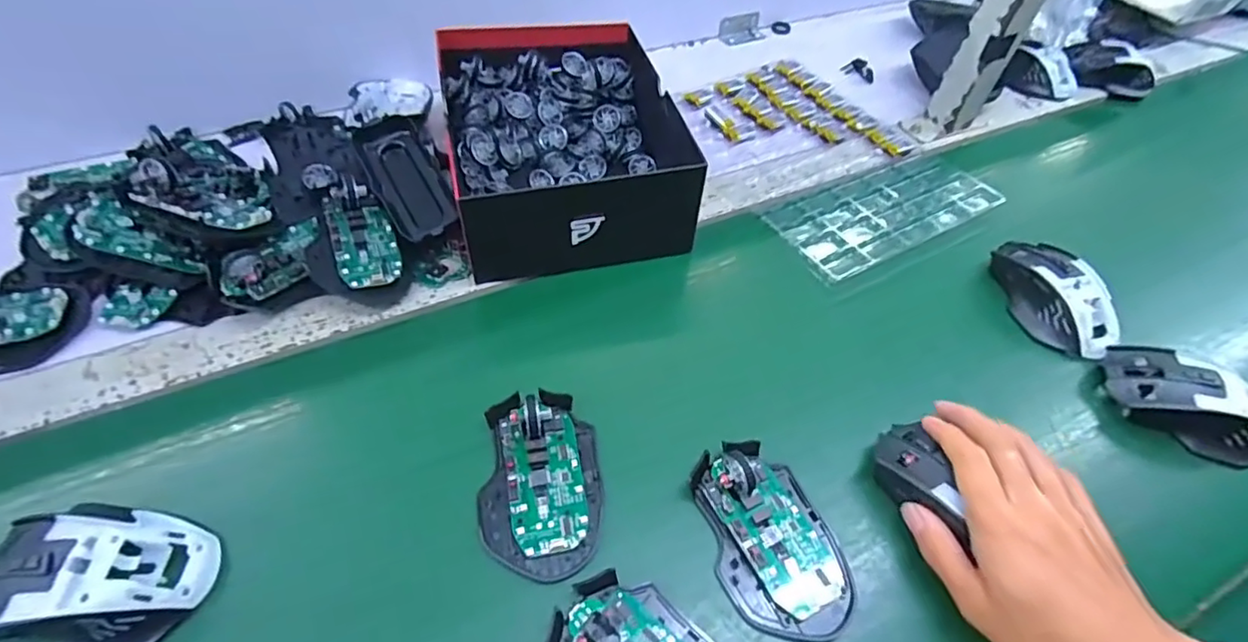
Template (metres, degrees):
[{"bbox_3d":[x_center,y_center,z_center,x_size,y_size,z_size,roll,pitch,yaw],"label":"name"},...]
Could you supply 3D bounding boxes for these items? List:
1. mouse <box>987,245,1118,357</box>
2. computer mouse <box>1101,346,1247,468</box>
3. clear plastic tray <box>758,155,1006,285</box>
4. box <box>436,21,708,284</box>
[{"bbox_3d":[0.348,-0.023,0.476,0.060,0.032,0.110,-11,53,-13],"label":"mouse"},{"bbox_3d":[0.404,0.055,0.417,0.105,0.040,0.057,31,55,19],"label":"computer mouse"},{"bbox_3d":[0.239,-0.103,0.545,0.219,0.013,0.096,-23,57,-21],"label":"clear plastic tray"},{"bbox_3d":[-0.058,-0.163,0.526,0.186,0.079,0.250,-9,52,-14],"label":"box"}]

